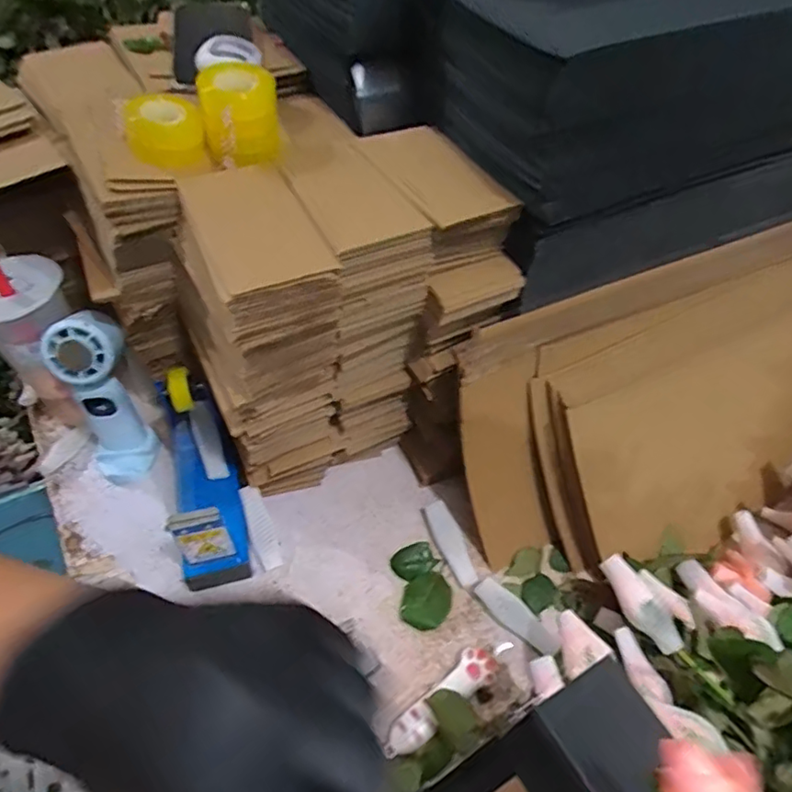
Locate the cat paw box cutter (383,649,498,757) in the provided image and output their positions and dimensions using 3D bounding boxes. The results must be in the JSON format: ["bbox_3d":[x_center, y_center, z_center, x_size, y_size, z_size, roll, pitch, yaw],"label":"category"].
[{"bbox_3d":[0.041,0.264,0.499,0.111,0.020,0.031,-35,62,-25],"label":"cat paw box cutter"}]

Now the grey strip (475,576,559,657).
[{"bbox_3d":[0.115,0.210,0.548,0.087,0.022,0.027,38,60,23],"label":"grey strip"}]

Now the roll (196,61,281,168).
[{"bbox_3d":[-0.133,-0.239,0.495,0.063,0.064,0.069,-11,55,-11],"label":"roll"}]

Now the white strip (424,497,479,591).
[{"bbox_3d":[0.057,0.148,0.587,0.025,0.010,0.089,-17,56,-15],"label":"white strip"}]

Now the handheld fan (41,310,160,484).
[{"bbox_3d":[-0.288,0.006,0.579,0.077,0.181,0.068,-28,60,-22],"label":"handheld fan"}]

